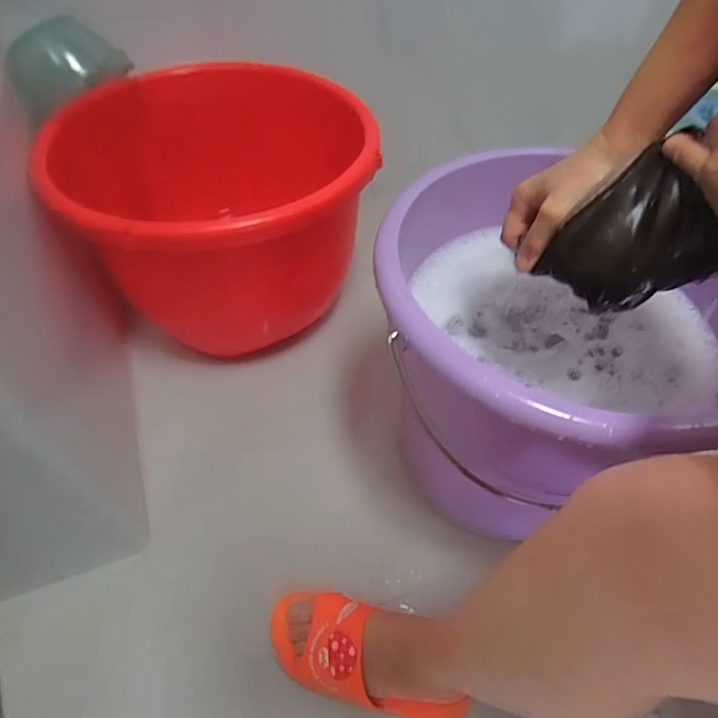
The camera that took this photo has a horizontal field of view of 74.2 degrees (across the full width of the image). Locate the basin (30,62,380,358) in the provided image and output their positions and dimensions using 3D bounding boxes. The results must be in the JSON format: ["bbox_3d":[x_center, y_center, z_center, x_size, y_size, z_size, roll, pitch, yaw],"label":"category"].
[{"bbox_3d":[-0.177,-0.220,0.738,0.372,0.280,0.387,0,52,0],"label":"basin"}]

